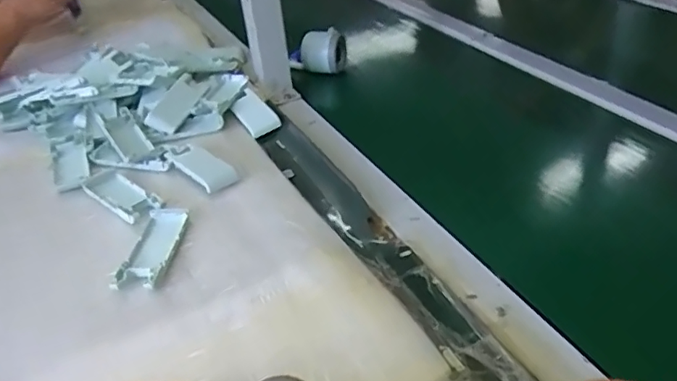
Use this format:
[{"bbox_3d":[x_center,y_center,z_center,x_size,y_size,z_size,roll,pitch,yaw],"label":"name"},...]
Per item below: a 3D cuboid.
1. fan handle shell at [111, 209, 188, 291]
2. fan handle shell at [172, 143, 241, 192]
[{"bbox_3d":[-0.168,0.050,0.509,0.041,0.013,0.105,0,35,8],"label":"fan handle shell"},{"bbox_3d":[-0.151,-0.028,0.613,0.040,0.013,0.102,-30,41,-31],"label":"fan handle shell"}]

